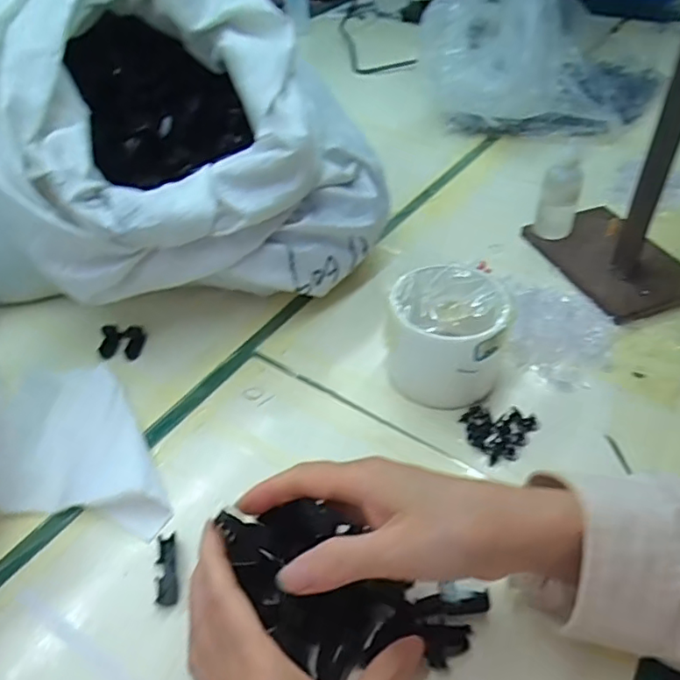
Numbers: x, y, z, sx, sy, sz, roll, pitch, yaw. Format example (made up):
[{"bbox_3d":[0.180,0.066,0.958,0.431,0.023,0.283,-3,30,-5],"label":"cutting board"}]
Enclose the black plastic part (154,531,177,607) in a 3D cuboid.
[{"bbox_3d":[-0.104,0.138,0.344,0.011,0.004,0.043,-11,44,-8],"label":"black plastic part"}]

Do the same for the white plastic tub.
[{"bbox_3d":[0.078,-0.003,0.426,0.080,0.076,0.074,-2,43,2],"label":"white plastic tub"}]

